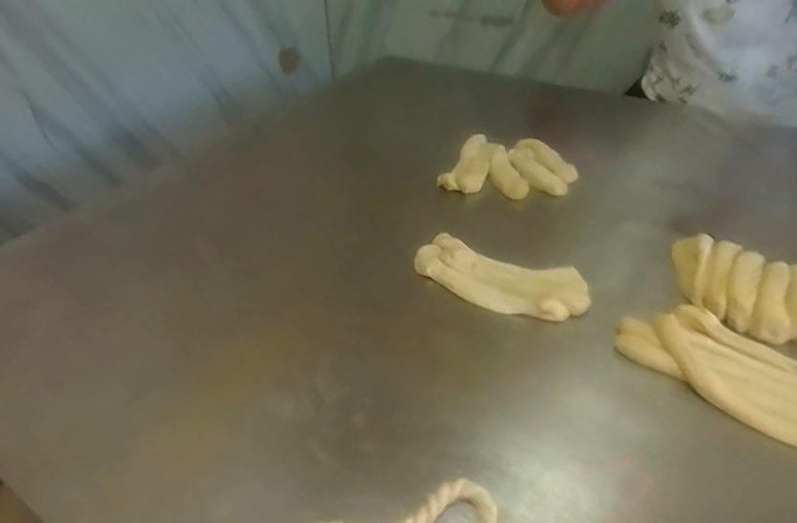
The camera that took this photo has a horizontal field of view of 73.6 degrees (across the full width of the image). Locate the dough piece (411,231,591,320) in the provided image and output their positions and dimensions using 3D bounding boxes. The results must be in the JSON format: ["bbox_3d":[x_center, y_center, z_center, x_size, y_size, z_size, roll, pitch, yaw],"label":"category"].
[{"bbox_3d":[0.115,0.022,0.620,0.203,0.029,0.080,17,44,24],"label":"dough piece"}]

